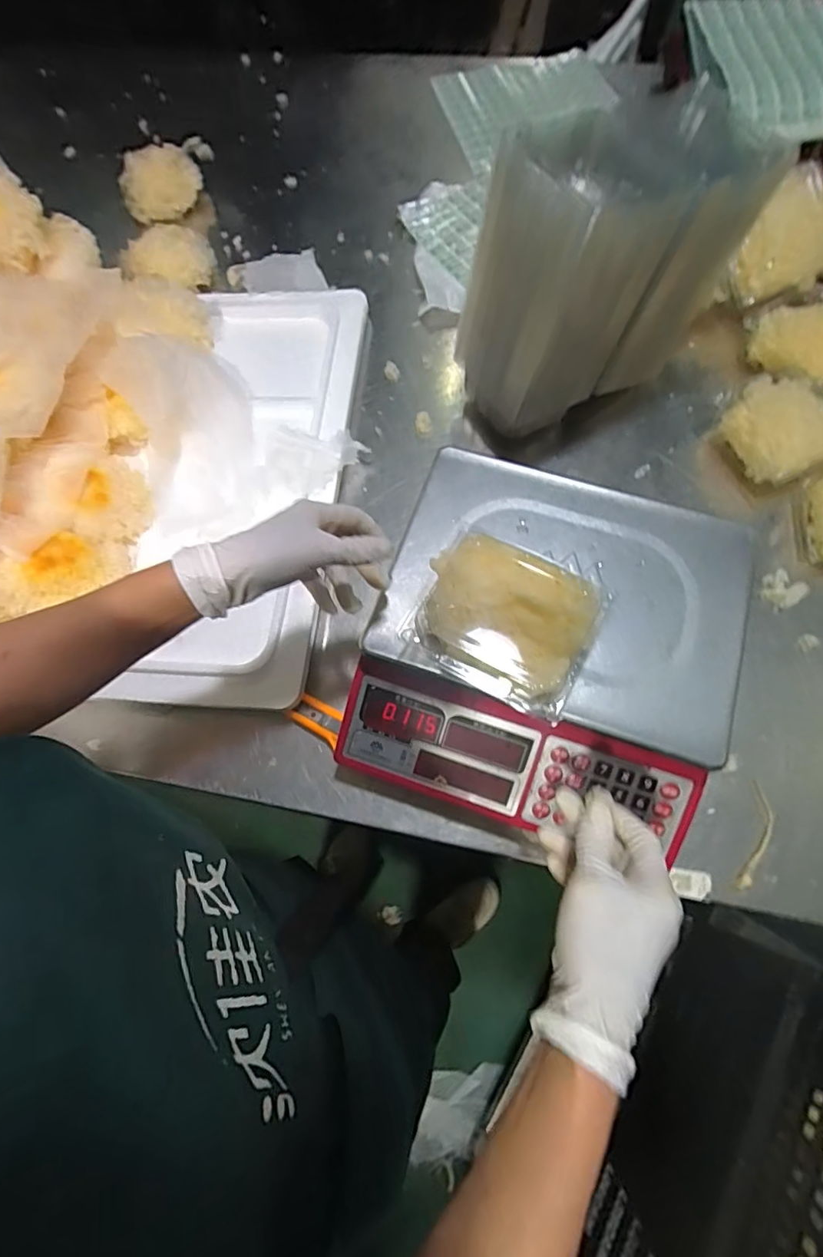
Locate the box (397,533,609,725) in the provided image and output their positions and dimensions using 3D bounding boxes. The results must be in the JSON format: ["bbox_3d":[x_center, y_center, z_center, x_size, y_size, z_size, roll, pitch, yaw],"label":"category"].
[{"bbox_3d":[0.073,-0.005,0.397,0.134,0.060,0.093,25,73,11],"label":"box"}]

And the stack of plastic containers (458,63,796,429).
[{"bbox_3d":[0.186,-0.358,0.552,0.242,0.242,0.136,-27,71,-7],"label":"stack of plastic containers"}]

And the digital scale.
[{"bbox_3d":[0.117,0.013,0.459,0.294,0.087,0.295,17,69,5],"label":"digital scale"}]

